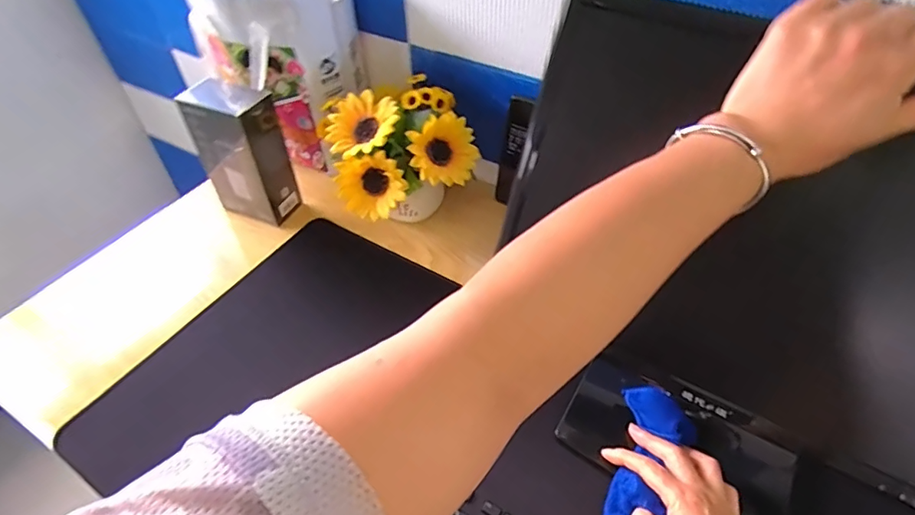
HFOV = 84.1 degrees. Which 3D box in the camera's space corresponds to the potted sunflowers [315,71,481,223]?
[{"bbox_3d":[-0.075,-0.129,0.678,0.170,0.156,0.163,-19,50,-14],"label":"potted sunflowers"}]

